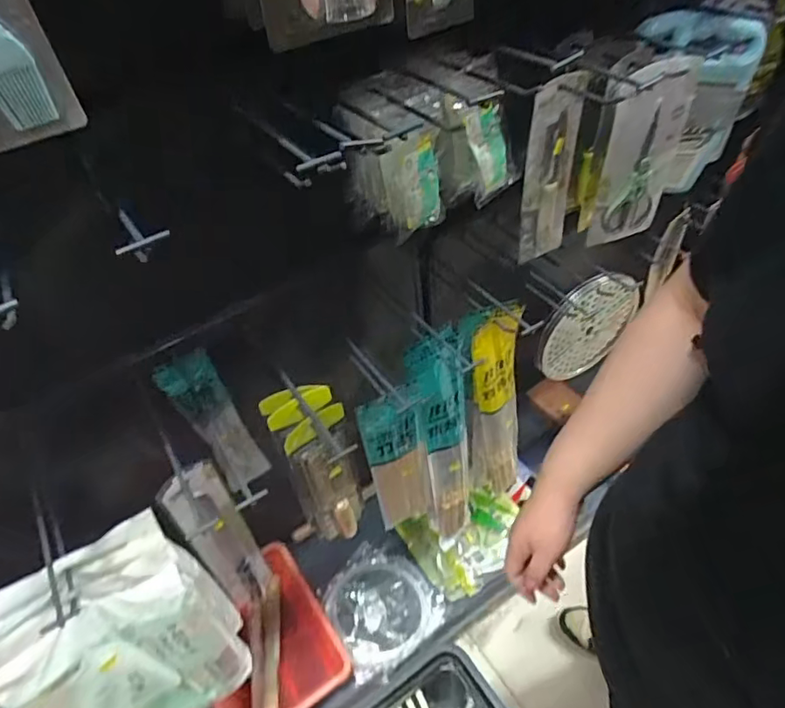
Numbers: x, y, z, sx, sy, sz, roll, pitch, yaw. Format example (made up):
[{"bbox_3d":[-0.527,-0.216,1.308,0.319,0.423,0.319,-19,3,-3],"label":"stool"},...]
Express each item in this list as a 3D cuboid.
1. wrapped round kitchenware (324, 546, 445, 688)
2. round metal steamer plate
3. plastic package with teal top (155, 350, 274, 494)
[{"bbox_3d":[-0.036,0.546,1.225,0.217,0.019,0.236,-33,51,-23],"label":"wrapped round kitchenware"},{"bbox_3d":[0.339,-0.042,0.970,0.200,0.206,0.019,-24,48,-15],"label":"round metal steamer plate"},{"bbox_3d":[-0.295,0.123,0.957,0.093,0.330,0.022,-29,50,-20],"label":"plastic package with teal top"}]

